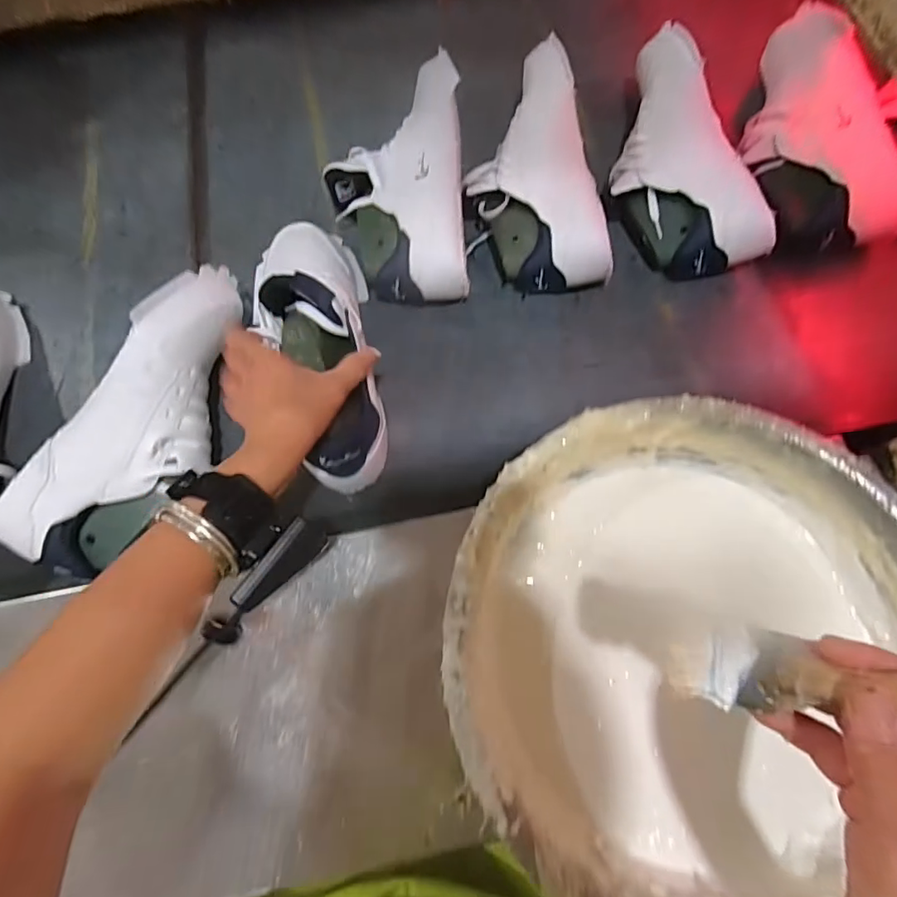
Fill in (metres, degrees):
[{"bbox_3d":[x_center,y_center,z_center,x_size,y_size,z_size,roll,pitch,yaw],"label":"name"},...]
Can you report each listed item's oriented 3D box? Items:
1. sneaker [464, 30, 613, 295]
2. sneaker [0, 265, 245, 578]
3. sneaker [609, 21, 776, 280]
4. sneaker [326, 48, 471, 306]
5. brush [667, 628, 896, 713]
[{"bbox_3d":[0.092,-0.278,0.565,0.135,0.085,0.233,-3,81,-1],"label":"sneaker"},{"bbox_3d":[-0.256,-0.020,0.476,0.112,0.091,0.292,32,72,12],"label":"sneaker"},{"bbox_3d":[0.230,-0.313,0.576,0.106,0.094,0.285,-14,69,-5],"label":"sneaker"},{"bbox_3d":[-0.054,-0.279,0.566,0.133,0.095,0.265,-3,69,-1],"label":"sneaker"},{"bbox_3d":[0.162,0.095,0.215,0.139,0.012,0.031,-6,63,37],"label":"brush"}]

